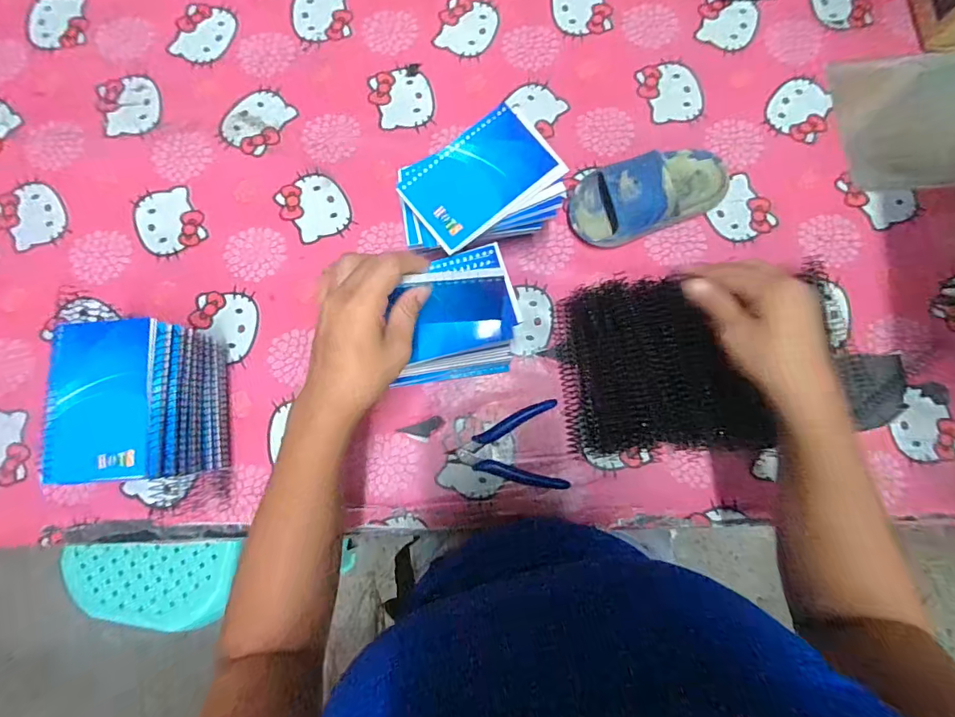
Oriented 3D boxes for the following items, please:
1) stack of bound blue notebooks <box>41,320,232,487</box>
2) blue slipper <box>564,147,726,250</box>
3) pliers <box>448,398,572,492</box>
[{"bbox_3d":[-0.301,0.042,0.435,0.098,0.113,0.136,-6,80,0],"label":"stack of bound blue notebooks"},{"bbox_3d":[0.187,-0.175,0.501,0.173,0.057,0.084,-18,80,-2],"label":"blue slipper"},{"bbox_3d":[0.029,0.089,0.477,0.113,0.011,0.085,-4,80,0],"label":"pliers"}]

